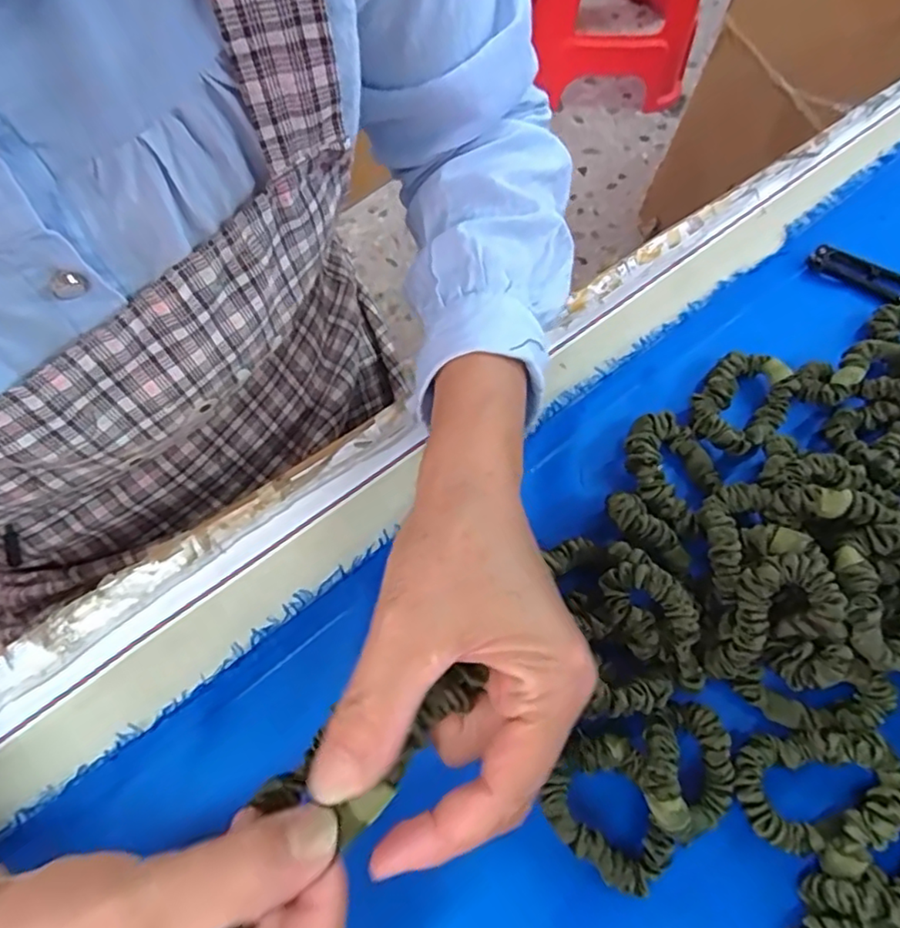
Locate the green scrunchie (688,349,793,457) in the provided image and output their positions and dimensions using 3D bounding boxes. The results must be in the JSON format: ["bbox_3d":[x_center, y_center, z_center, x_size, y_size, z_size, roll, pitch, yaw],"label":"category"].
[{"bbox_3d":[0.165,-0.037,0.345,0.046,0.011,0.067,38,73,12],"label":"green scrunchie"}]

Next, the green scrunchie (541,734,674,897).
[{"bbox_3d":[0.068,0.157,0.272,0.047,0.022,0.065,-16,71,-7],"label":"green scrunchie"}]

